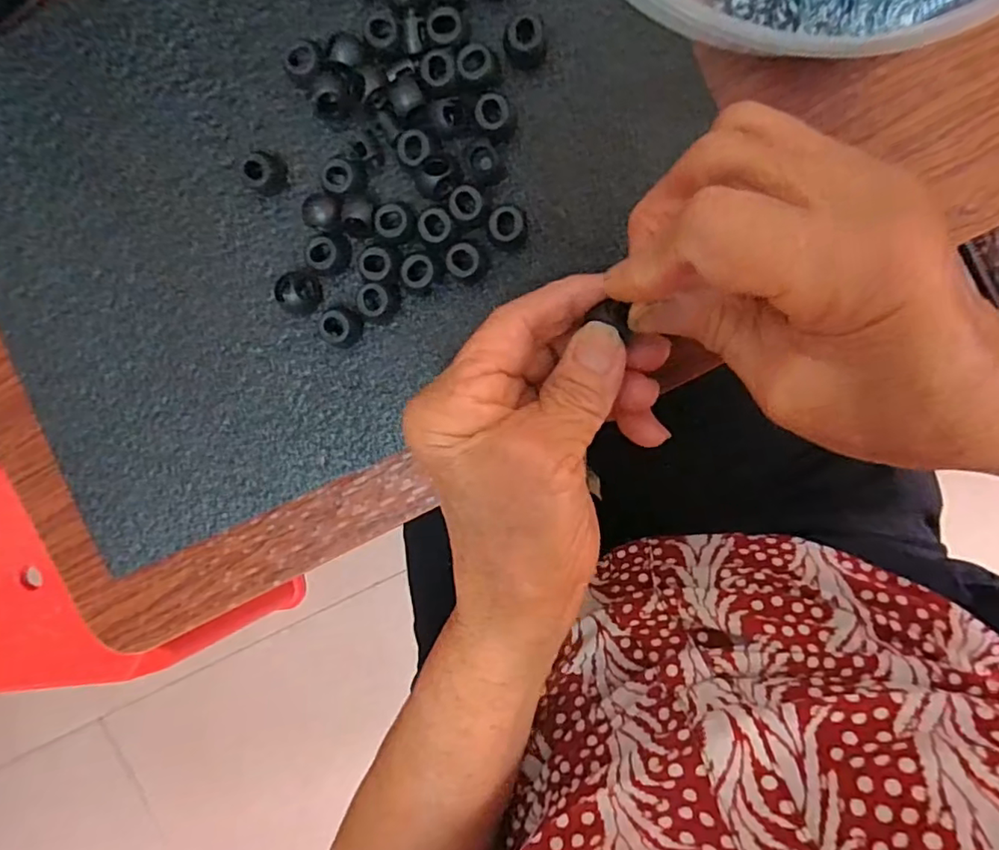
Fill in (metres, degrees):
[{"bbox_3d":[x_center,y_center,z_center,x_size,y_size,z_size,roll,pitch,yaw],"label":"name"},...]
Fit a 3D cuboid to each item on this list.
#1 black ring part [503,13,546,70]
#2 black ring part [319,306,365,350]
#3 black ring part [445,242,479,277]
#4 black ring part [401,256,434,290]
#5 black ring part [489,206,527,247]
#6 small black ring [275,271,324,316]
[{"bbox_3d":[0.010,-0.153,0.232,0.016,0.015,0.013,-3,95,7],"label":"black ring part"},{"bbox_3d":[-0.069,-0.042,0.253,0.014,0.014,0.017,17,97,4],"label":"black ring part"},{"bbox_3d":[-0.015,-0.068,0.243,0.014,0.011,0.013,1,96,6],"label":"black ring part"},{"bbox_3d":[-0.034,-0.064,0.246,0.013,0.010,0.014,1,96,6],"label":"black ring part"},{"bbox_3d":[0.004,-0.081,0.239,0.015,0.012,0.014,-8,95,7],"label":"black ring part"},{"bbox_3d":[-0.087,-0.057,0.254,0.017,0.016,0.016,1,96,6],"label":"small black ring"}]

